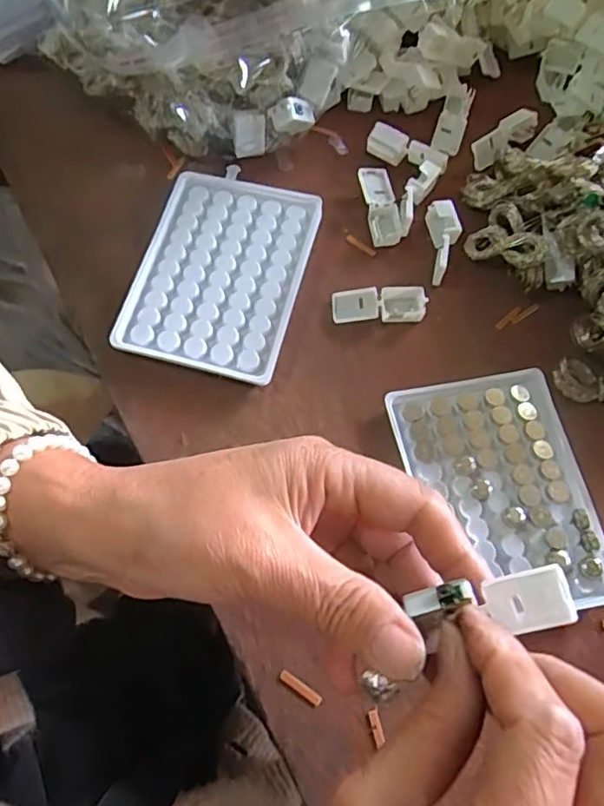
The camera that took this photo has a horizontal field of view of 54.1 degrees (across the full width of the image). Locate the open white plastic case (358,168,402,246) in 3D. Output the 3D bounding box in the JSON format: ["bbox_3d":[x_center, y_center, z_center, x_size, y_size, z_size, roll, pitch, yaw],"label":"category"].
[{"bbox_3d":[0.052,-0.128,0.385,0.021,0.011,0.055,-10,69,-4],"label":"open white plastic case"}]

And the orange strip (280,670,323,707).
[{"bbox_3d":[0.000,0.134,0.279,0.023,0.004,0.005,34,72,12],"label":"orange strip"}]

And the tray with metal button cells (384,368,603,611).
[{"bbox_3d":[0.107,0.046,0.314,0.089,0.008,0.127,-13,69,-5],"label":"tray with metal button cells"}]

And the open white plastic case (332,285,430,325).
[{"bbox_3d":[0.046,-0.060,0.355,0.054,0.010,0.020,-1,69,-1],"label":"open white plastic case"}]

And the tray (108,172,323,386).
[{"bbox_3d":[-0.049,-0.079,0.358,0.098,0.014,0.127,13,69,5],"label":"tray"}]

